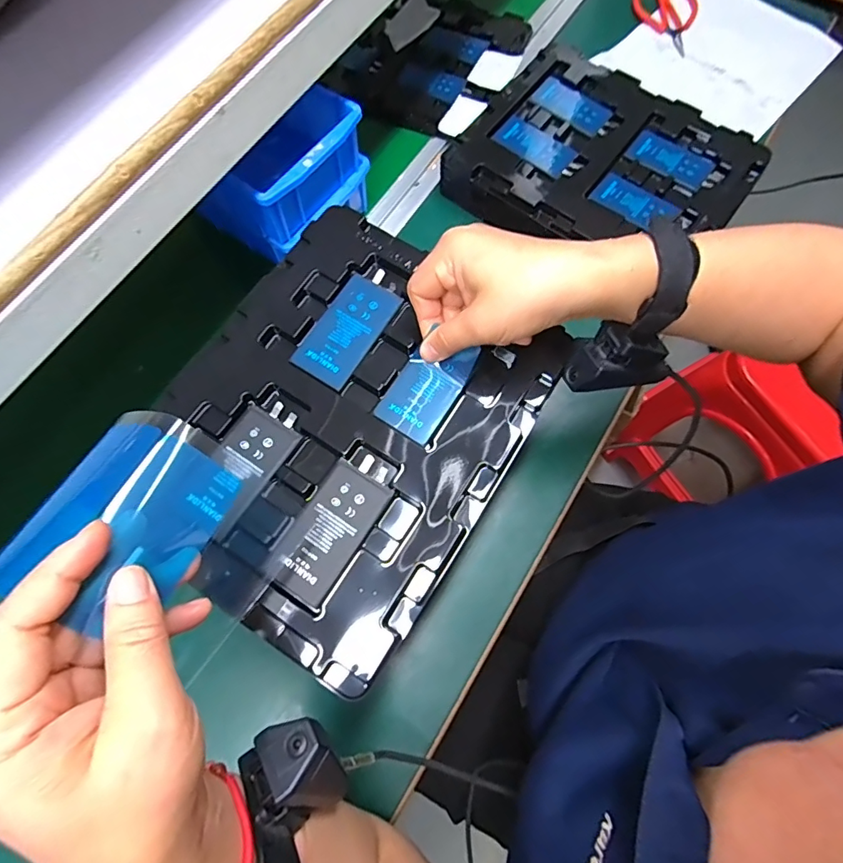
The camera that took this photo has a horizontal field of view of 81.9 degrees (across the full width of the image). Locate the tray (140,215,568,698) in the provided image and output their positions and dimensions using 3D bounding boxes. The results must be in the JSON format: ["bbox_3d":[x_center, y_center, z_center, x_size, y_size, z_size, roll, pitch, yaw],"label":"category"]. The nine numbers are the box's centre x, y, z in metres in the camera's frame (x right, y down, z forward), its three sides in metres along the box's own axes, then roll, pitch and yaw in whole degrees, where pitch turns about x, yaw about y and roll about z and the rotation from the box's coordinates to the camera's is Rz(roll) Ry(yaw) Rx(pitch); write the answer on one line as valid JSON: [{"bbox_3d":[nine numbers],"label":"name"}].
[{"bbox_3d":[-0.051,-0.008,0.333,0.213,0.030,0.264,32,75,11],"label":"tray"}]

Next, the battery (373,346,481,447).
[{"bbox_3d":[0.004,-0.031,0.336,0.043,0.005,0.072,31,80,15],"label":"battery"}]

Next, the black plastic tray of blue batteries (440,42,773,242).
[{"bbox_3d":[0.197,-0.287,0.527,0.275,0.045,0.227,38,76,12],"label":"black plastic tray of blue batteries"}]

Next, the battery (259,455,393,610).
[{"bbox_3d":[-0.056,0.059,0.307,0.044,0.007,0.091,32,75,11],"label":"battery"}]

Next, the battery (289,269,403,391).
[{"bbox_3d":[-0.051,-0.075,0.350,0.042,0.004,0.090,31,75,11],"label":"battery"}]

